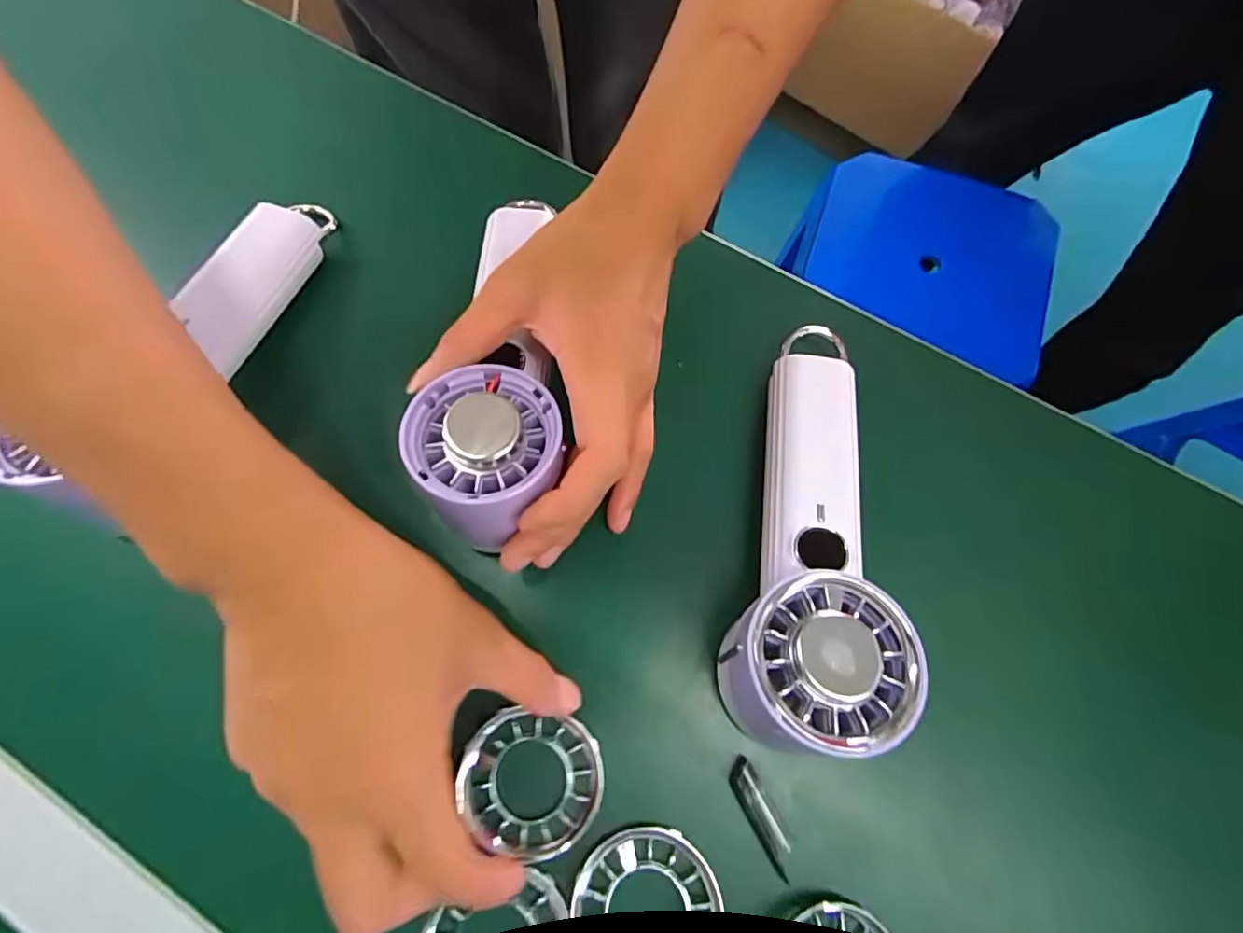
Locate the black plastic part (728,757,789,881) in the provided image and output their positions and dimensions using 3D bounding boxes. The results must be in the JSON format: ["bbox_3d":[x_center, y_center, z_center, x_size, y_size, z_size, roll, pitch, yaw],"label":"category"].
[{"bbox_3d":[0.059,0.147,0.242,0.011,0.011,0.046,-28,75,-8],"label":"black plastic part"}]

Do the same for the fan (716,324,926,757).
[{"bbox_3d":[0.083,0.025,0.262,0.065,0.068,0.197,8,58,2],"label":"fan"}]

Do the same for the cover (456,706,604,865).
[{"bbox_3d":[-0.038,0.134,0.245,0.059,0.006,0.053,11,74,3],"label":"cover"}]

